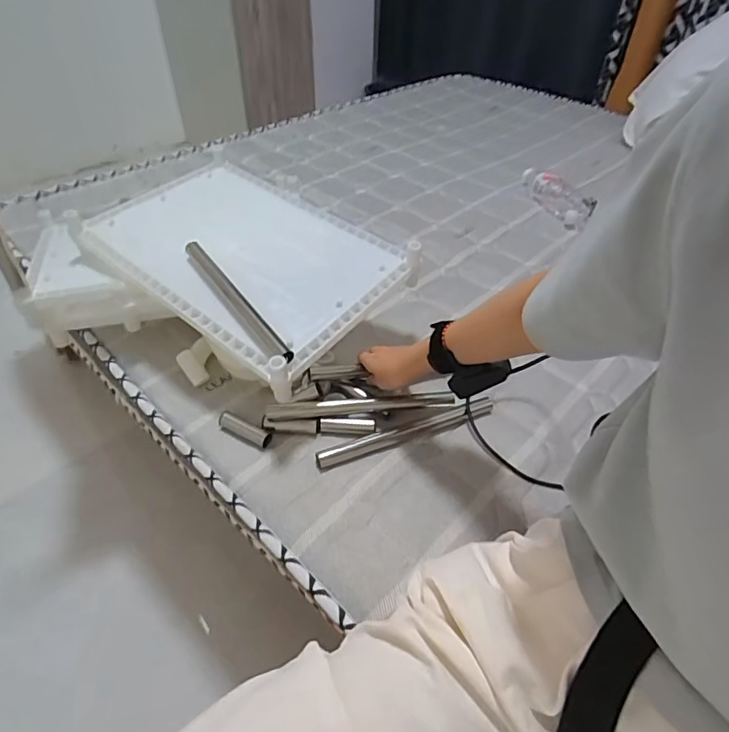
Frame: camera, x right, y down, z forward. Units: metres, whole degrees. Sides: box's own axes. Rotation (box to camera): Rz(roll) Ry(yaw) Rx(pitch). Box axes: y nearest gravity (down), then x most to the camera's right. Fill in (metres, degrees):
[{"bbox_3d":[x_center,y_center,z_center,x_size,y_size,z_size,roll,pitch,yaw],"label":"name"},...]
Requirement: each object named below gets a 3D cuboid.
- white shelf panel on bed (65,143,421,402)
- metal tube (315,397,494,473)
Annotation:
[{"bbox_3d":[-0.181,-0.180,0.739,0.453,0.036,0.293,35,56,21],"label":"white shelf panel on bed"},{"bbox_3d":[0.060,0.087,0.660,0.256,0.018,0.021,-15,46,-17],"label":"metal tube"}]

